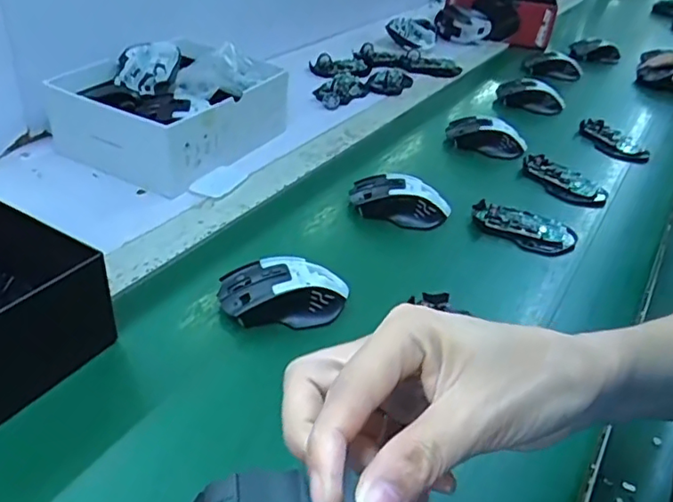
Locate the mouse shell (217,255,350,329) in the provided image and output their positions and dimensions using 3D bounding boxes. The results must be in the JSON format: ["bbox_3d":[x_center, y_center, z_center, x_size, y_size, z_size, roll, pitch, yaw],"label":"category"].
[{"bbox_3d":[-0.046,0.038,0.520,0.112,0.042,0.062,2,36,-7],"label":"mouse shell"}]

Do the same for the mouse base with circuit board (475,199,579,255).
[{"bbox_3d":[0.205,-0.026,0.650,0.109,0.021,0.061,20,37,17],"label":"mouse base with circuit board"}]

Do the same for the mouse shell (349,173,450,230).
[{"bbox_3d":[0.069,-0.057,0.658,0.108,0.040,0.057,15,36,11],"label":"mouse shell"}]

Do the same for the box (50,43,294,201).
[{"bbox_3d":[-0.200,-0.183,0.750,0.201,0.092,0.251,21,38,18],"label":"box"}]

